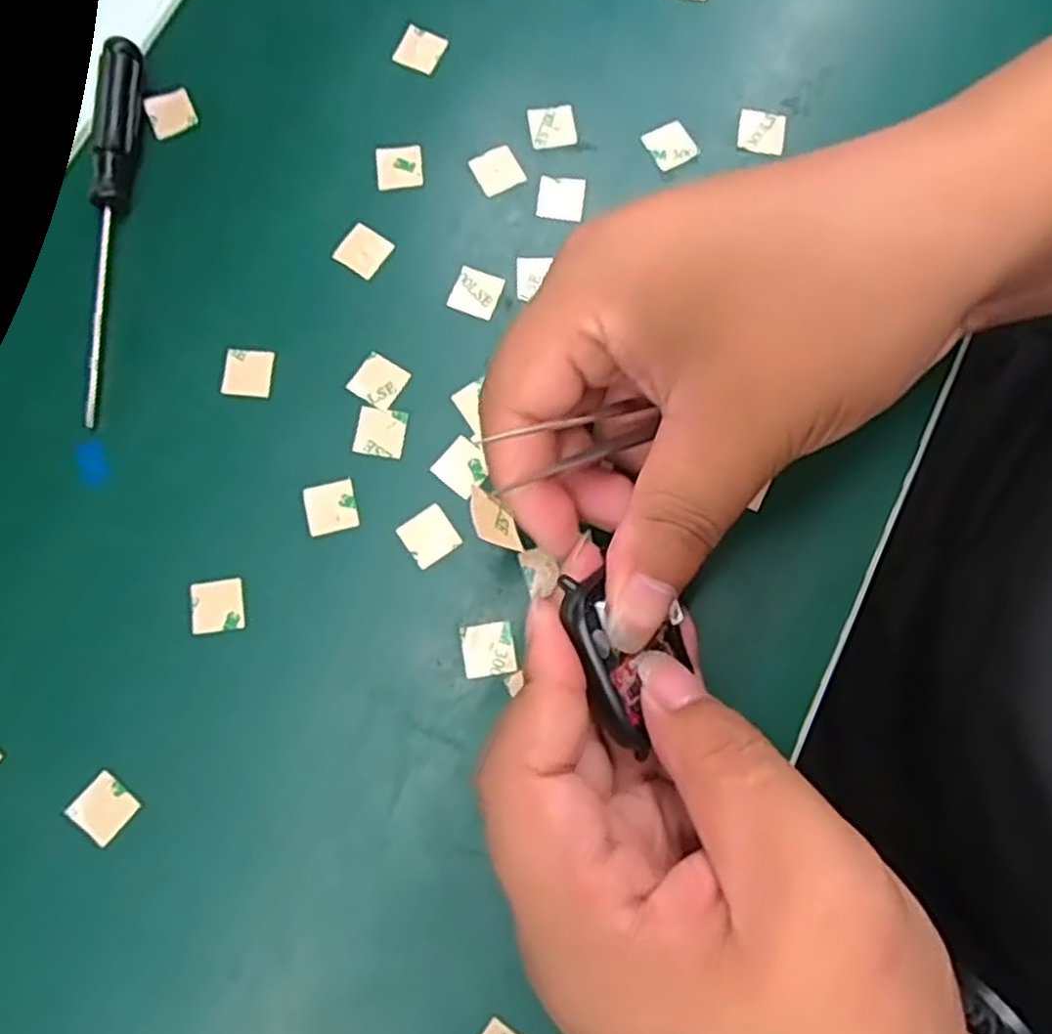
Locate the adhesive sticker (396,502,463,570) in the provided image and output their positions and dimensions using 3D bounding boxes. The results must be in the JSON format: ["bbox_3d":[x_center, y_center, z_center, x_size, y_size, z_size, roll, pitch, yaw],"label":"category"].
[{"bbox_3d":[-0.030,0.006,0.242,0.015,0.004,0.015,-33,80,-7],"label":"adhesive sticker"}]

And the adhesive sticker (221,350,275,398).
[{"bbox_3d":[-0.090,-0.047,0.254,0.015,0.004,0.015,6,78,-2],"label":"adhesive sticker"}]

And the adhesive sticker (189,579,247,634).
[{"bbox_3d":[-0.094,0.027,0.239,0.016,0.004,0.016,-8,78,-2],"label":"adhesive sticker"}]

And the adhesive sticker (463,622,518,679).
[{"bbox_3d":[-0.011,0.040,0.236,0.015,0.004,0.015,-8,74,1],"label":"adhesive sticker"}]

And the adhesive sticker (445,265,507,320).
[{"bbox_3d":[-0.016,-0.074,0.258,0.015,0.004,0.015,22,79,5],"label":"adhesive sticker"}]

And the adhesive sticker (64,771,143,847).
[{"bbox_3d":[-0.122,0.084,0.227,0.016,0.004,0.015,39,81,8],"label":"adhesive sticker"}]

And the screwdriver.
[{"bbox_3d":[-0.138,-0.096,0.257,0.012,0.014,0.130,3,78,1],"label":"screwdriver"}]

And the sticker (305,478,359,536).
[{"bbox_3d":[-0.061,-0.003,0.244,0.015,0.004,0.016,-14,79,-3],"label":"sticker"}]

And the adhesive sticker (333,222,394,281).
[{"bbox_3d":[-0.054,-0.089,0.263,0.016,0.004,0.015,35,82,6],"label":"adhesive sticker"}]

